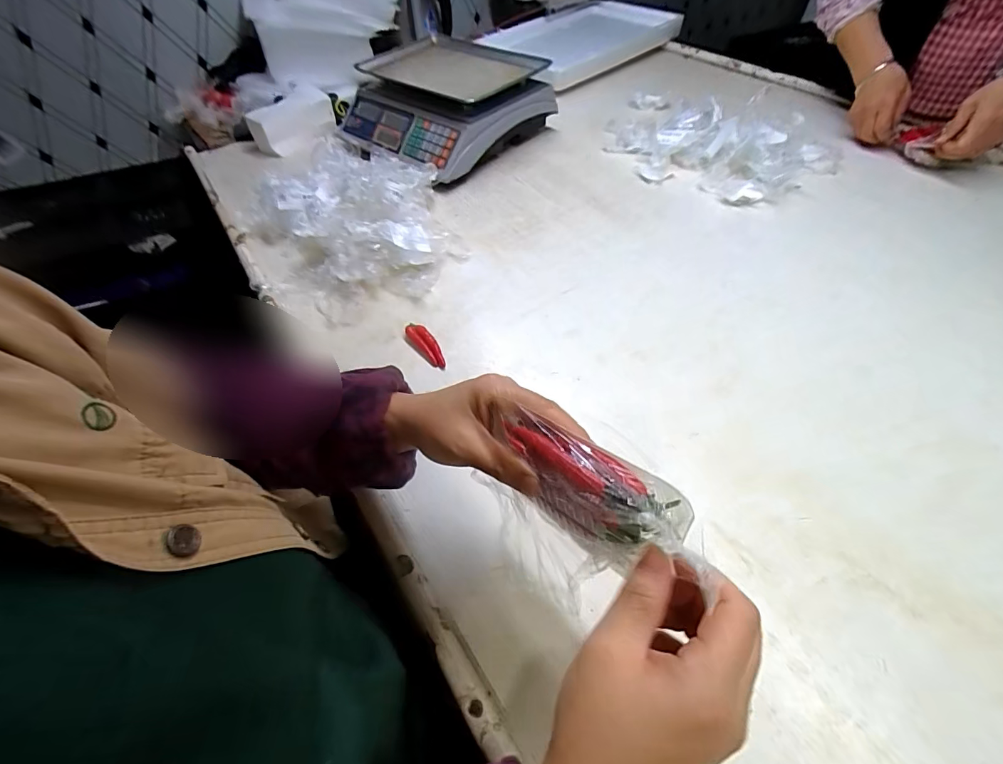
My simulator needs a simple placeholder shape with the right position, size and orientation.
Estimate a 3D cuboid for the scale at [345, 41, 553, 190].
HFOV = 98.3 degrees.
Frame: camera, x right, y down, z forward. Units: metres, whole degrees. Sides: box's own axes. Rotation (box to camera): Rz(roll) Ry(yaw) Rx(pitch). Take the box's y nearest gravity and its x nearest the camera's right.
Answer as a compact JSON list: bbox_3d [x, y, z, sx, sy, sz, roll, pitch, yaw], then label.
[{"bbox_3d":[-0.128,-0.562,0.890,0.387,0.138,0.317,36,63,27],"label":"scale"}]

